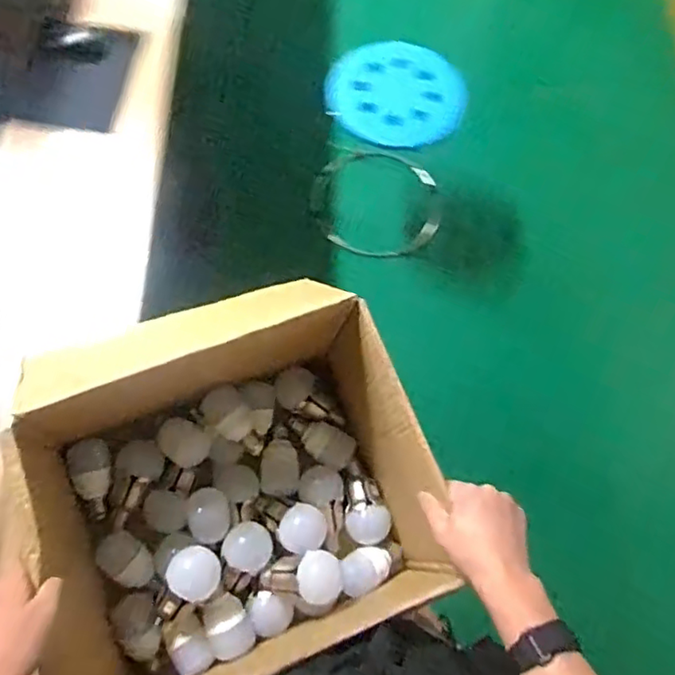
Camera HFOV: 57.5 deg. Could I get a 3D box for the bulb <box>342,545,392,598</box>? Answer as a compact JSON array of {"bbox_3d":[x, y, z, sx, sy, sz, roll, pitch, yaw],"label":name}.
[{"bbox_3d":[0.036,0.286,0.758,0.070,0.053,0.050,-26,72,-12],"label":"bulb"}]

